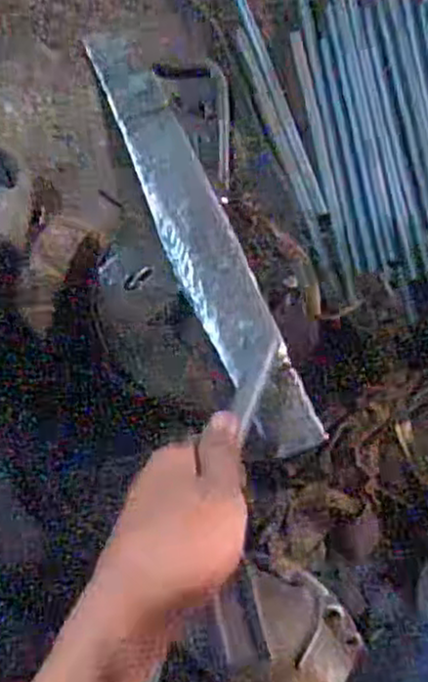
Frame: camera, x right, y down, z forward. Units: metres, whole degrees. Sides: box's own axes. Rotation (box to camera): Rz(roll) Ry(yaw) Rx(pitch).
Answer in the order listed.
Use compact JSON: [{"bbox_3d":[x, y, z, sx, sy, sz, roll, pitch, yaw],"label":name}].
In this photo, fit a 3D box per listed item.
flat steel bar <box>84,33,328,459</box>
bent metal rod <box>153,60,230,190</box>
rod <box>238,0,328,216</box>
[{"bbox_3d":[-0.008,-0.066,0.451,0.044,0.009,0.291,-22,82,-7],"label":"flat steel bar"},{"bbox_3d":[0.000,-0.262,0.818,0.070,0.007,0.161,-29,88,-5],"label":"bent metal rod"},{"bbox_3d":[0.067,-0.303,0.816,0.017,0.008,0.337,-19,85,-6],"label":"rod"}]

